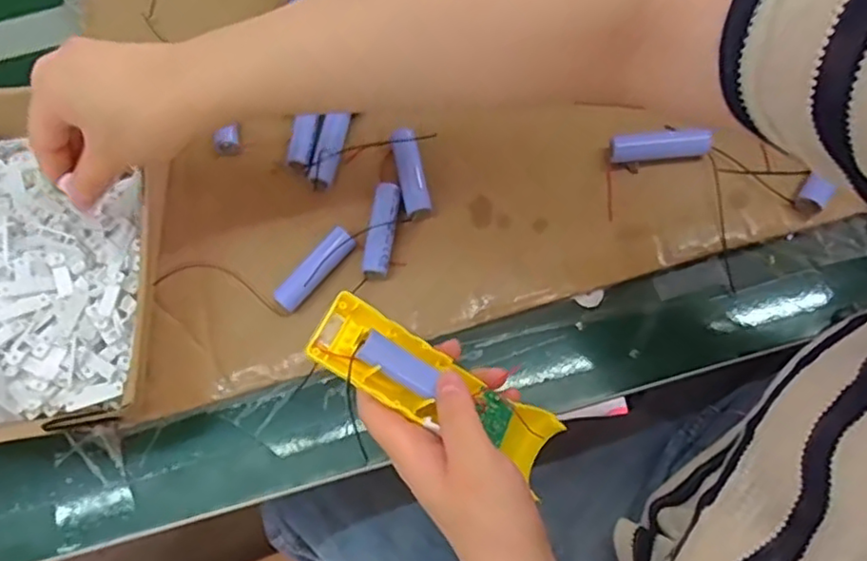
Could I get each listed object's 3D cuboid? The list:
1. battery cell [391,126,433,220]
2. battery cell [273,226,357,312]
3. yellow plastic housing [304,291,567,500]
[{"bbox_3d":[-0.016,-0.076,0.451,0.019,0.017,0.062,-12,82,-6],"label":"battery cell"},{"bbox_3d":[-0.081,-0.008,0.434,0.016,0.018,0.065,39,76,15],"label":"battery cell"},{"bbox_3d":[0.005,0.064,0.375,0.161,0.030,0.042,32,69,-18],"label":"yellow plastic housing"}]

